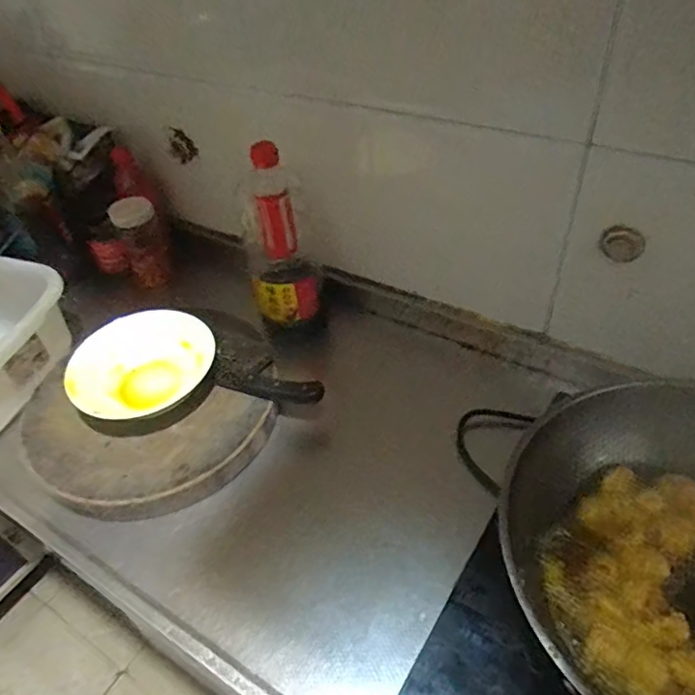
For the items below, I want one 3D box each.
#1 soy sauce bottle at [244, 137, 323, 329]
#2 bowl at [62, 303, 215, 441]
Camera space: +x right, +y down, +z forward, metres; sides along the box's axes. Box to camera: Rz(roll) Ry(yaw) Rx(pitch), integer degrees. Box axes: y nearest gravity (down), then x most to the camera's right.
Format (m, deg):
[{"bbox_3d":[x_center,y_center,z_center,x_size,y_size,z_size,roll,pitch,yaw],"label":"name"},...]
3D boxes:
[{"bbox_3d":[-0.096,-0.149,0.791,0.094,0.237,0.086,-10,45,-4],"label":"soy sauce bottle"},{"bbox_3d":[-0.266,0.028,0.749,0.179,0.059,0.174,-3,45,3],"label":"bowl"}]

